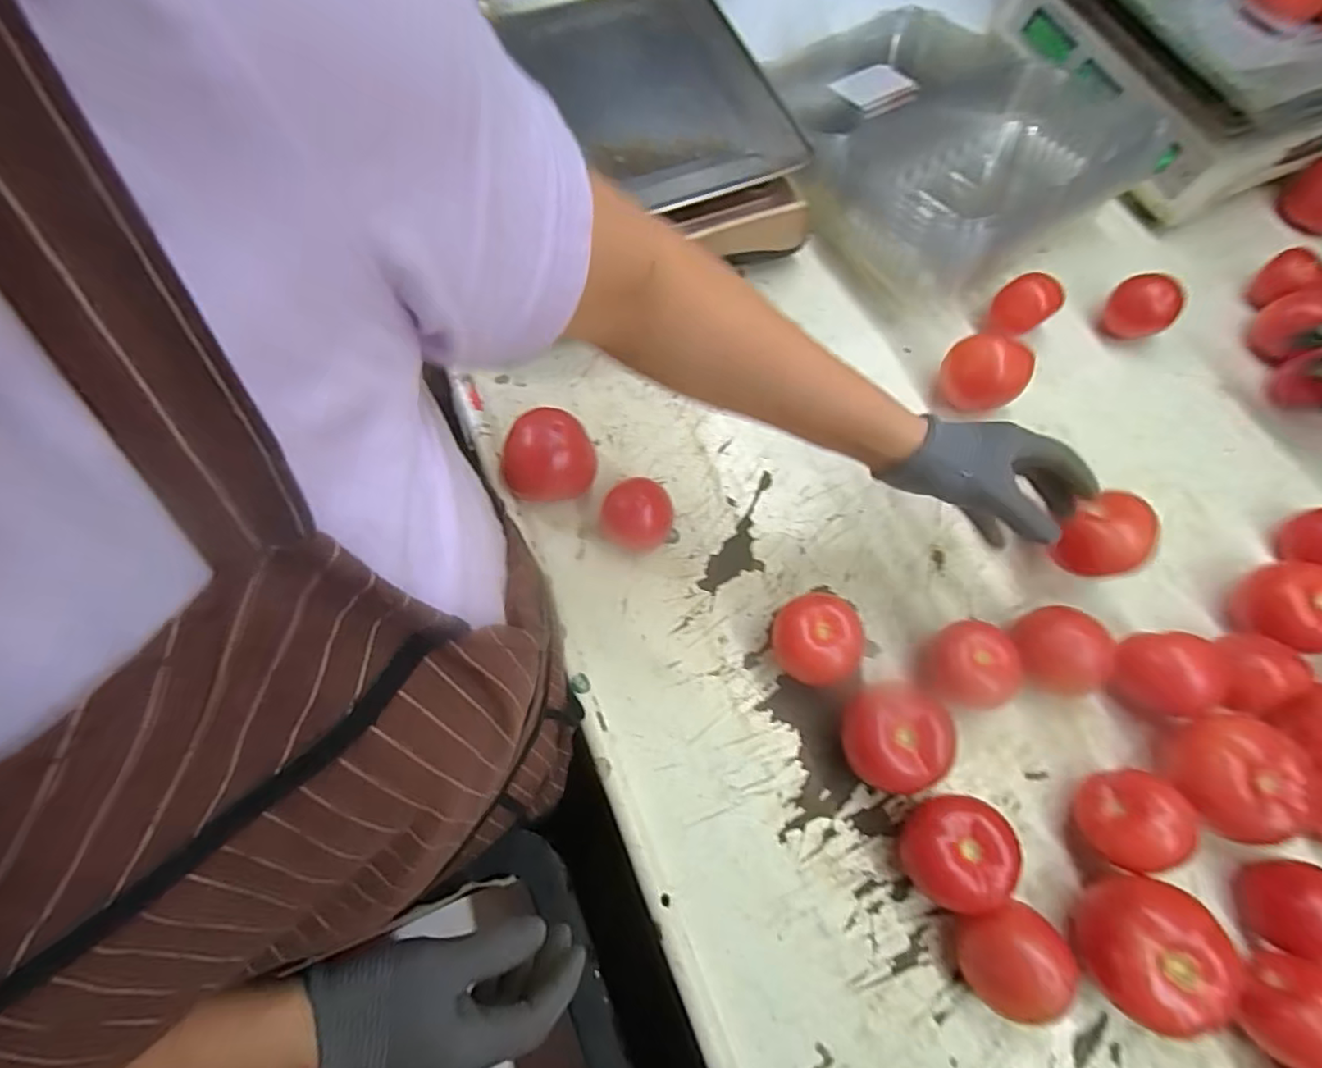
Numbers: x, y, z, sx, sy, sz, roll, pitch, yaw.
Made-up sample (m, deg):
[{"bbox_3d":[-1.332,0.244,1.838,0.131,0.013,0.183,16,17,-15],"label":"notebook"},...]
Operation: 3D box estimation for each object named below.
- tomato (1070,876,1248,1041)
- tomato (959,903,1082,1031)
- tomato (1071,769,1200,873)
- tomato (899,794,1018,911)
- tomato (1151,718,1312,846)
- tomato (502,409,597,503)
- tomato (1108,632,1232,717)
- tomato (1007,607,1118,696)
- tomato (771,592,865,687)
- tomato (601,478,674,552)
[{"bbox_3d":[0.333,0.288,0.416,0.084,0.063,0.093,-32,73,-12],"label":"tomato"},{"bbox_3d":[0.236,0.287,0.417,0.061,0.058,0.067,0,69,-1],"label":"tomato"},{"bbox_3d":[0.335,0.207,0.447,0.062,0.061,0.064,9,69,2],"label":"tomato"},{"bbox_3d":[0.211,0.227,0.444,0.069,0.059,0.070,0,69,-1],"label":"tomato"},{"bbox_3d":[0.419,0.176,0.453,0.078,0.059,0.080,0,69,-1],"label":"tomato"},{"bbox_3d":[-0.095,-0.063,0.541,0.076,0.066,0.066,5,69,1],"label":"tomato"},{"bbox_3d":[0.394,0.111,0.483,0.065,0.053,0.061,-5,69,-3],"label":"tomato"},{"bbox_3d":[0.314,0.097,0.488,0.060,0.051,0.075,-9,69,-5],"label":"tomato"},{"bbox_3d":[0.122,0.084,0.489,0.065,0.058,0.067,0,69,-1],"label":"tomato"},{"bbox_3d":[-0.019,-0.018,0.535,0.059,0.047,0.060,0,69,-1],"label":"tomato"}]

